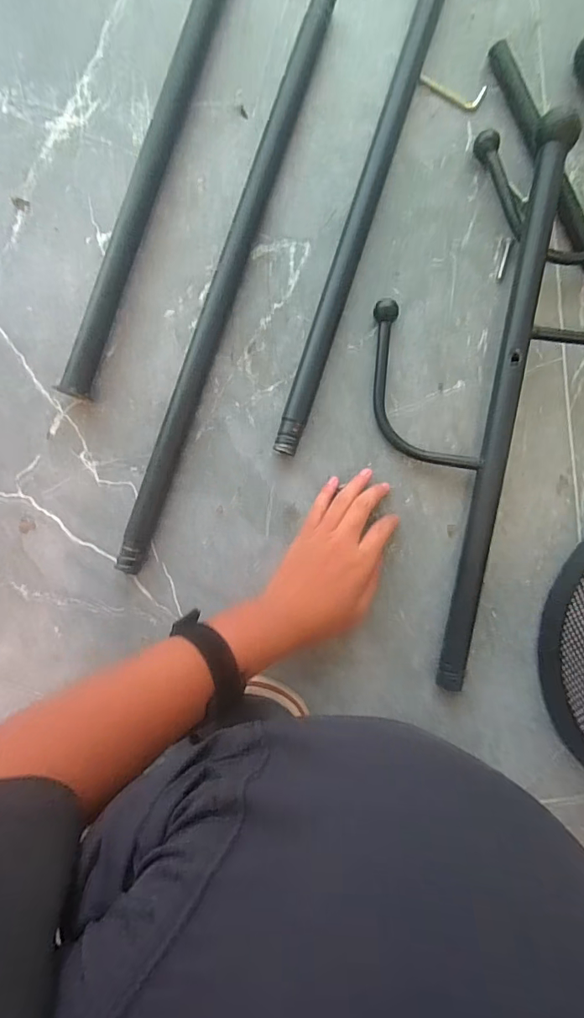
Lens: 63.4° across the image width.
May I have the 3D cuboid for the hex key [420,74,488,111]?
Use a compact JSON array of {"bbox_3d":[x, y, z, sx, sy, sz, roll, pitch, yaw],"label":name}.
[{"bbox_3d":[0.161,-0.421,0.478,0.066,0.006,0.023,13,89,-2],"label":"hex key"}]

